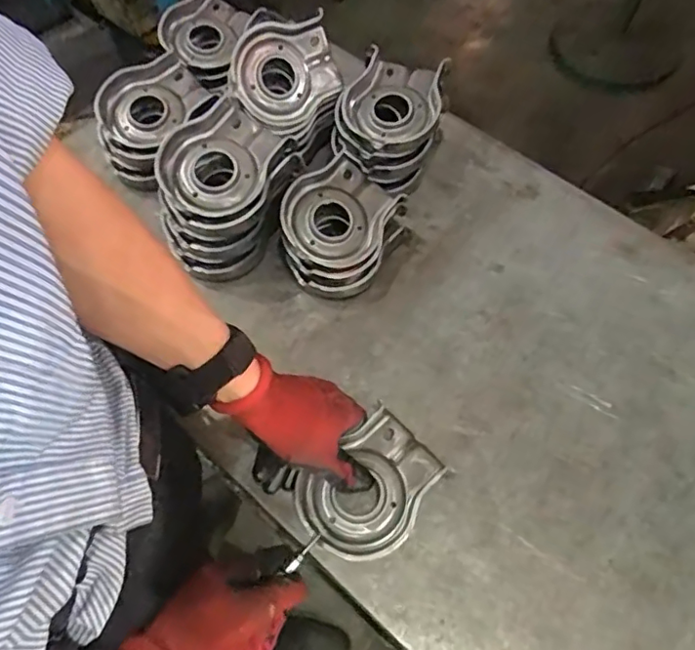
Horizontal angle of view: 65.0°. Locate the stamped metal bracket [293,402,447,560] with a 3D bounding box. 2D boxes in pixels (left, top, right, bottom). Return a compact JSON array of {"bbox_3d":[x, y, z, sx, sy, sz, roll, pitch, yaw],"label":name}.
[{"bbox_3d":[0.021,0.140,0.468,0.122,0.028,0.090,-41,69,-19],"label":"stamped metal bracket"}]

